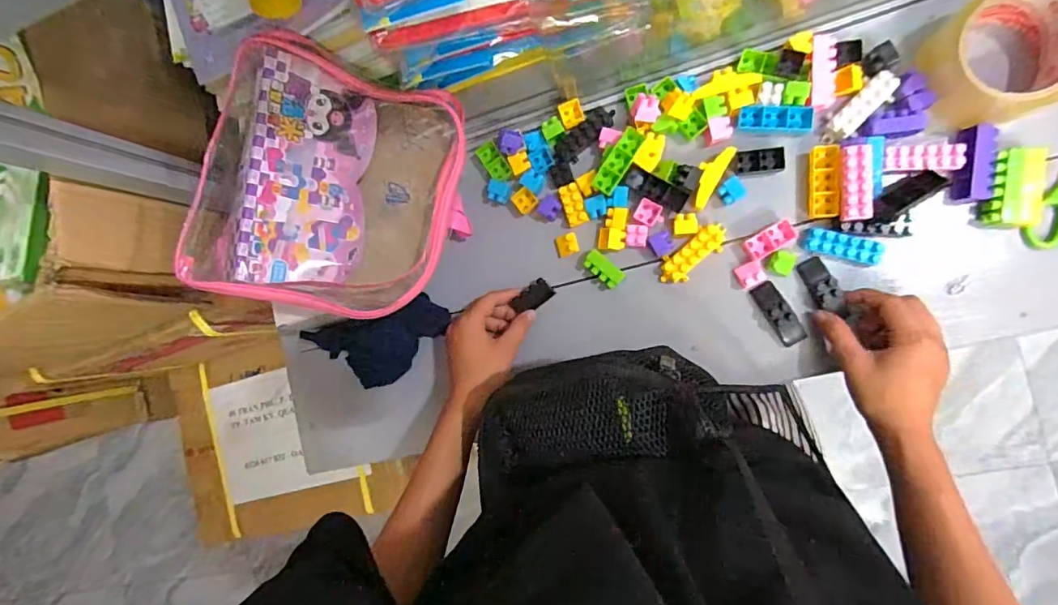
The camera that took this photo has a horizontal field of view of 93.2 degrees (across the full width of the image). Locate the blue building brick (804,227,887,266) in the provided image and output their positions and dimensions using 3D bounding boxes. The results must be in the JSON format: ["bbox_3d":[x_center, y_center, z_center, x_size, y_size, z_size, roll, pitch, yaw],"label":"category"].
[{"bbox_3d":[0.268,-0.048,0.427,0.057,0.016,0.021,16,94,12],"label":"blue building brick"}]

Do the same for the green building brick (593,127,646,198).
[{"bbox_3d":[0.083,-0.130,0.457,0.020,0.018,0.065,34,97,11],"label":"green building brick"}]

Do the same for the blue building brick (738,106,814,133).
[{"bbox_3d":[0.216,-0.162,0.438,0.059,0.013,0.019,10,92,13],"label":"blue building brick"}]

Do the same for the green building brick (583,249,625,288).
[{"bbox_3d":[0.072,-0.031,0.475,0.039,0.020,0.020,42,99,10],"label":"green building brick"}]

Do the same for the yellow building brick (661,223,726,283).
[{"bbox_3d":[0.150,-0.044,0.457,0.070,0.017,0.028,-38,82,10],"label":"yellow building brick"}]

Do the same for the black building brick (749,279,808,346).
[{"bbox_3d":[0.221,0.010,0.441,0.021,0.020,0.061,-31,83,11],"label":"black building brick"}]

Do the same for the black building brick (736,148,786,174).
[{"bbox_3d":[0.204,-0.126,0.441,0.039,0.010,0.020,-2,90,13],"label":"black building brick"}]

